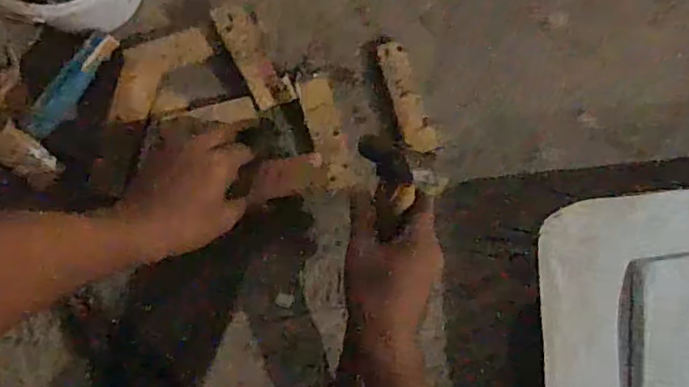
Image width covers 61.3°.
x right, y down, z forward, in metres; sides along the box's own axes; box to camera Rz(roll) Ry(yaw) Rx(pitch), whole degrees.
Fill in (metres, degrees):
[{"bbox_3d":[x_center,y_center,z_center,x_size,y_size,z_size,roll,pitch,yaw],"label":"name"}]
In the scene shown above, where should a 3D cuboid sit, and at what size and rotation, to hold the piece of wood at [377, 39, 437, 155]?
[{"bbox_3d":[0.063,-0.098,0.593,0.033,0.008,0.114,-21,96,-8],"label":"piece of wood"}]

